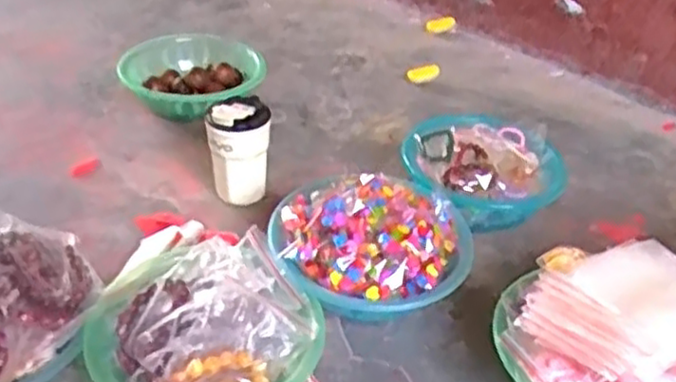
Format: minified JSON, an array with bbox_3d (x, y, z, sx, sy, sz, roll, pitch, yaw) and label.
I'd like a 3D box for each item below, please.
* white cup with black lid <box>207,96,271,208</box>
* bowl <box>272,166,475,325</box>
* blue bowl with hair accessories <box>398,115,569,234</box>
[{"bbox_3d":[-0.136,-0.056,1.011,0.084,0.138,0.090,-1,36,-7],"label":"white cup with black lid"},{"bbox_3d":[0.040,0.074,0.879,0.230,0.119,0.185,6,36,3],"label":"bowl"},{"bbox_3d":[0.205,-0.026,1.044,0.222,0.100,0.189,-7,37,-14],"label":"blue bowl with hair accessories"}]

